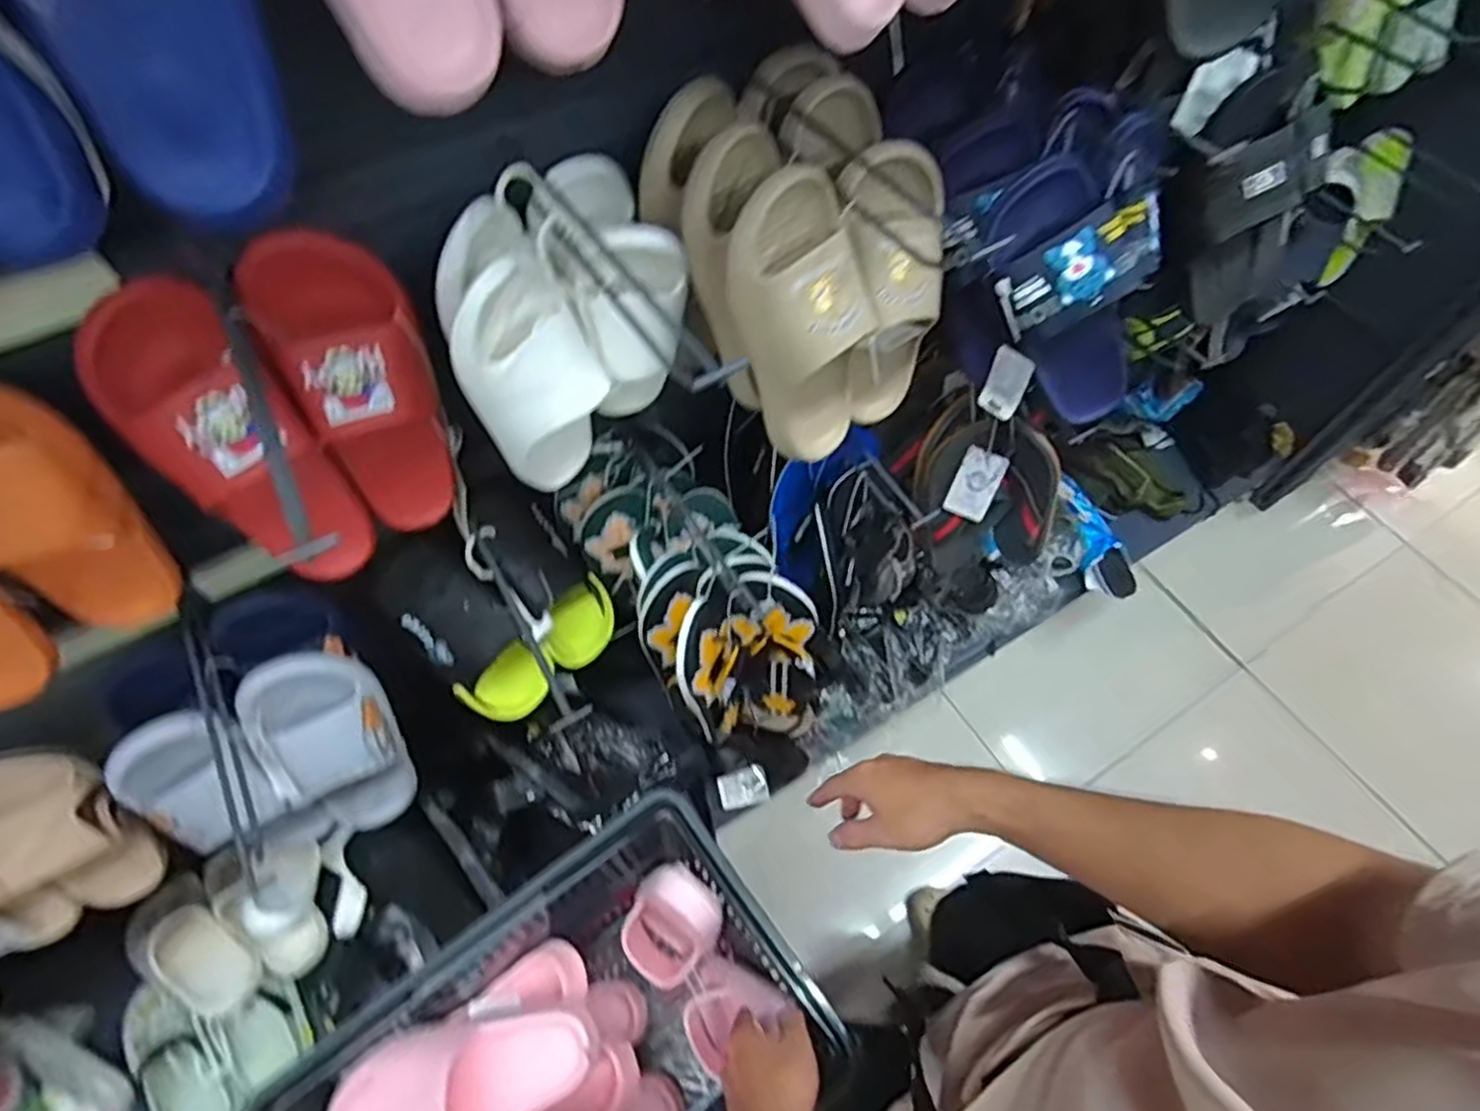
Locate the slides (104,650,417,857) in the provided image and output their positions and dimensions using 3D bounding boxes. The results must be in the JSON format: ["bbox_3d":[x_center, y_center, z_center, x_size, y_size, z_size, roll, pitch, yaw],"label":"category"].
[{"bbox_3d":[-0.499,0.232,0.825,0.238,0.257,0.111,-25,63,-15],"label":"slides"}]

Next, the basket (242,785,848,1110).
[{"bbox_3d":[-0.172,0.550,0.791,0.478,0.287,0.331,-34,66,-19],"label":"basket"}]

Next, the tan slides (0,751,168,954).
[{"bbox_3d":[-0.767,0.322,0.806,0.210,0.262,0.103,-37,67,-20],"label":"tan slides"}]

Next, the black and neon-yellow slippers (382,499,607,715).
[{"bbox_3d":[-0.272,0.070,0.928,0.241,0.274,0.103,-41,38,-26],"label":"black and neon-yellow slippers"}]

